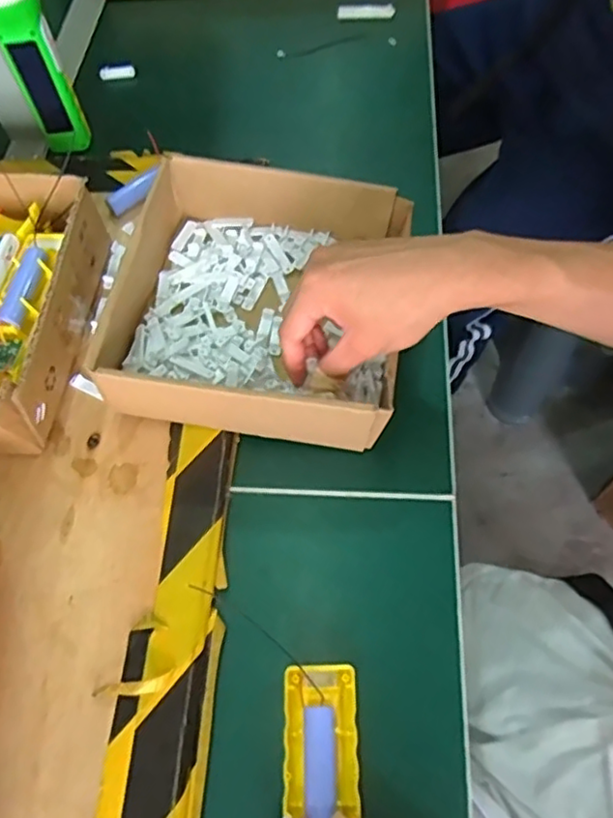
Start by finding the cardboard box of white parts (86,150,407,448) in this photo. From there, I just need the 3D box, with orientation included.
[{"bbox_3d":[-0.035,-0.081,0.481,0.210,0.073,0.214,8,62,8],"label":"cardboard box of white parts"}]

